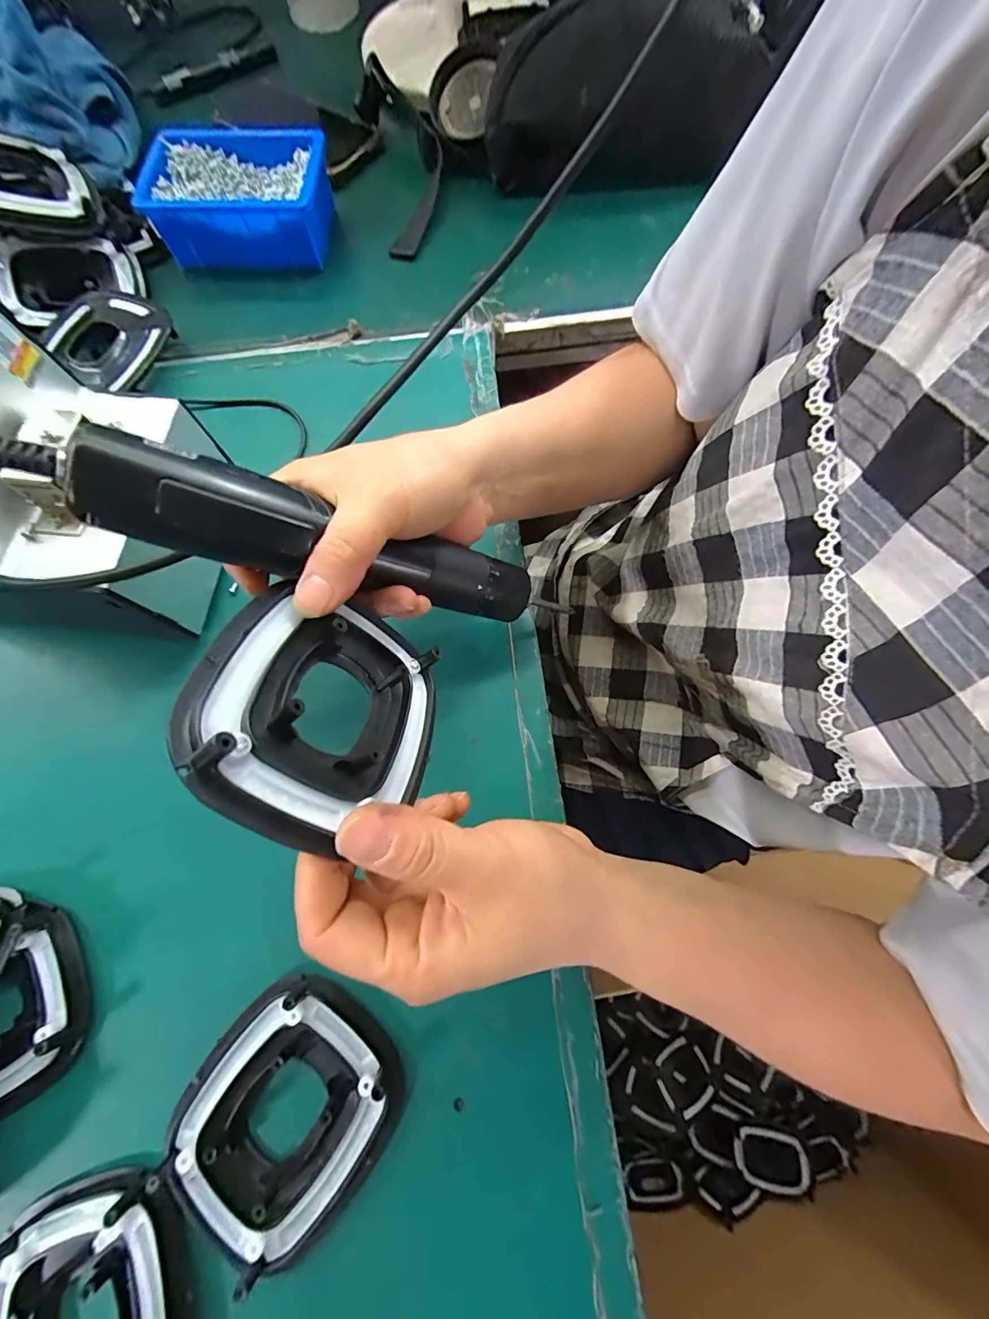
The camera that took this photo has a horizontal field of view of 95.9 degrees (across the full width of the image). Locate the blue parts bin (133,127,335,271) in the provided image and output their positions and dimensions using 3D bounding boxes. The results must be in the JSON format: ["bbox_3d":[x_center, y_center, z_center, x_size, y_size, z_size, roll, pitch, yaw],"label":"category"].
[{"bbox_3d":[-0.221,-0.406,0.394,0.154,0.049,0.100,0,73,0],"label":"blue parts bin"}]

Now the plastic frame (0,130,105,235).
[{"bbox_3d":[-0.391,-0.385,0.360,0.107,0.030,0.079,-20,82,-33],"label":"plastic frame"}]

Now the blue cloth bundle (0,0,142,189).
[{"bbox_3d":[-0.414,-0.527,0.392,0.132,0.117,0.180,-30,75,-8],"label":"blue cloth bundle"}]

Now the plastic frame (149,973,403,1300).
[{"bbox_3d":[-0.104,0.226,0.222,0.093,0.018,0.107,40,77,12],"label":"plastic frame"}]

